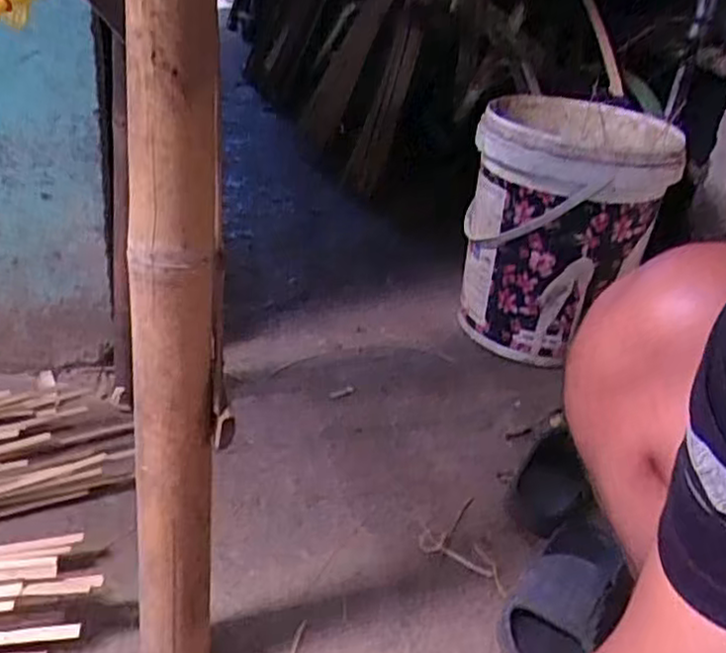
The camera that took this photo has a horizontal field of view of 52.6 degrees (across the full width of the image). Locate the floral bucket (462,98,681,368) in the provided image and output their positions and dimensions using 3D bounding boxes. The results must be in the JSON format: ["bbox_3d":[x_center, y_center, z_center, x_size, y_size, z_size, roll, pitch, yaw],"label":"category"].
[{"bbox_3d":[0.344,-0.169,1.286,0.292,0.397,0.363,15,30,15],"label":"floral bucket"}]

